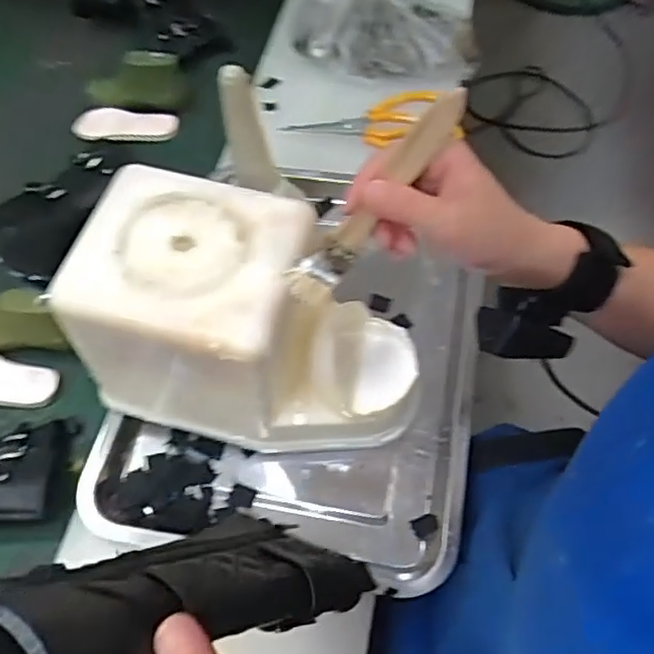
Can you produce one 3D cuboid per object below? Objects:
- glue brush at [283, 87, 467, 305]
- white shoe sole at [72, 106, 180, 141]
[{"bbox_3d":[0.027,-0.071,0.357,0.139,0.019,0.019,-51,62,18],"label":"glue brush"},{"bbox_3d":[-0.253,-0.254,0.805,0.130,0.019,0.049,-3,58,1],"label":"white shoe sole"}]

